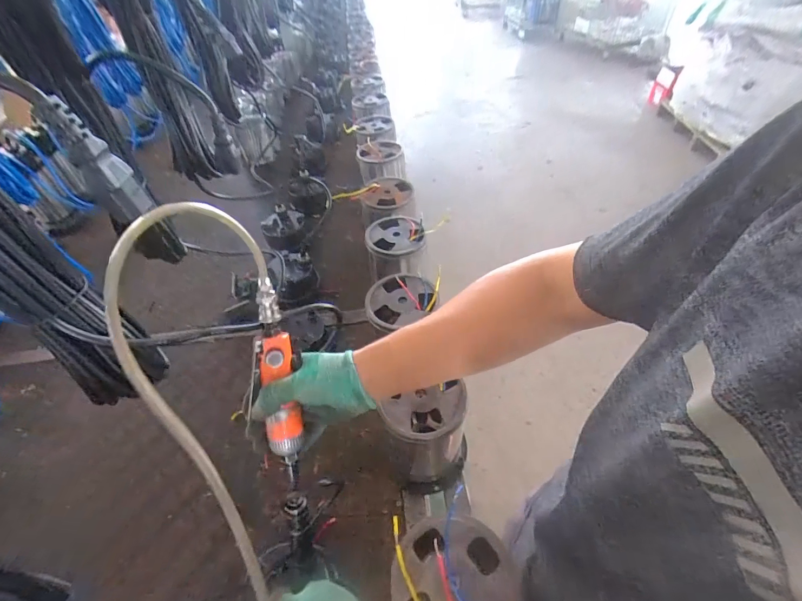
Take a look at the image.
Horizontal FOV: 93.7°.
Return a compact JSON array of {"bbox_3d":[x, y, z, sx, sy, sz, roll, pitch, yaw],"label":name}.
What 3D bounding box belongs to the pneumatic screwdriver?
[{"bbox_3d":[-0.146,0.094,0.423,0.053,0.231,0.033,-5,5,-1],"label":"pneumatic screwdriver"}]

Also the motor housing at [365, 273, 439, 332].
[{"bbox_3d":[-0.006,-0.008,0.607,0.113,0.031,0.111,-2,48,2],"label":"motor housing"}]

